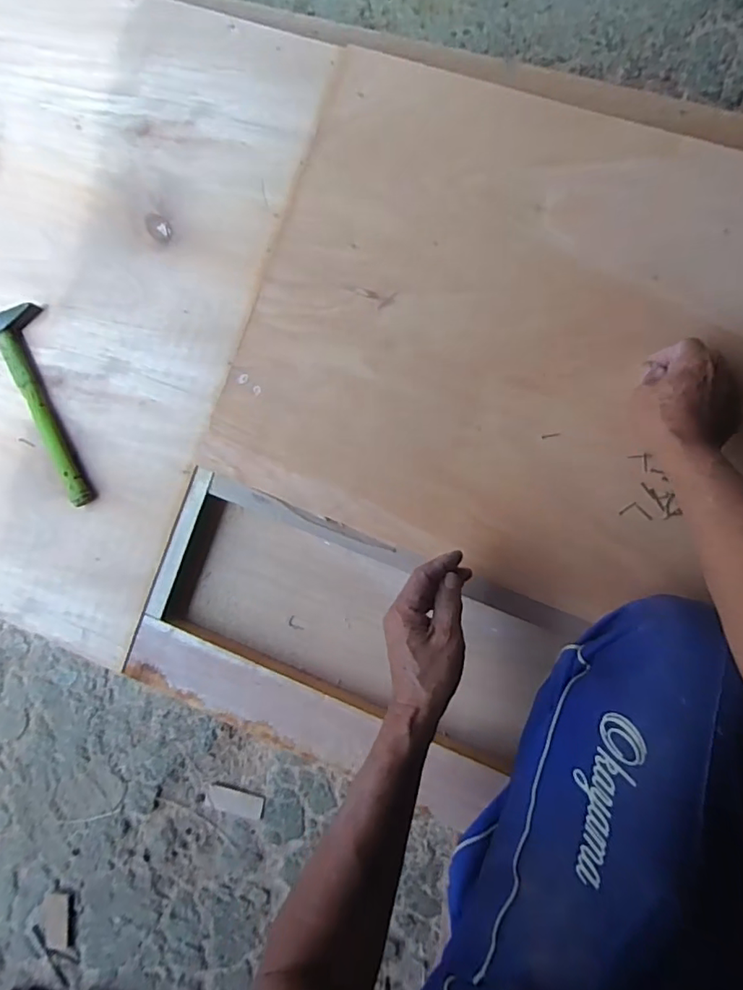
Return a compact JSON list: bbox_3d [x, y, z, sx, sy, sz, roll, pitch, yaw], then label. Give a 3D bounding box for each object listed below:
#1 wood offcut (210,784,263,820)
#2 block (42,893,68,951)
[{"bbox_3d":[-0.179,0.406,0.718,0.073,0.010,0.031,10,91,6],"label":"wood offcut"},{"bbox_3d":[-0.435,0.586,0.748,0.040,0.005,0.073,0,90,6],"label":"block"}]

